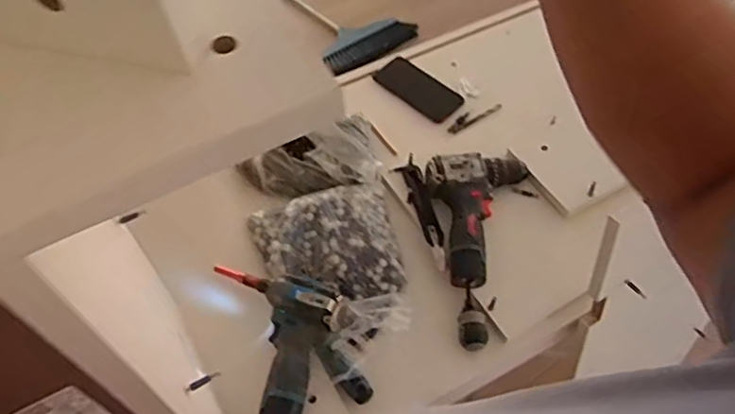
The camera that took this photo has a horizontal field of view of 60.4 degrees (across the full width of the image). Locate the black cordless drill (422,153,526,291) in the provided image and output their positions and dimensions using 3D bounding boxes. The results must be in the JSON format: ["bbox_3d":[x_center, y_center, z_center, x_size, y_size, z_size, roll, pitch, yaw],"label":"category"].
[{"bbox_3d":[0.174,0.012,0.932,0.177,0.062,0.198,-8,57,-5],"label":"black cordless drill"}]

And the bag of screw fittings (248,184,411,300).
[{"bbox_3d":[-0.061,0.051,0.918,0.208,0.045,0.175,-11,58,-6],"label":"bag of screw fittings"}]

